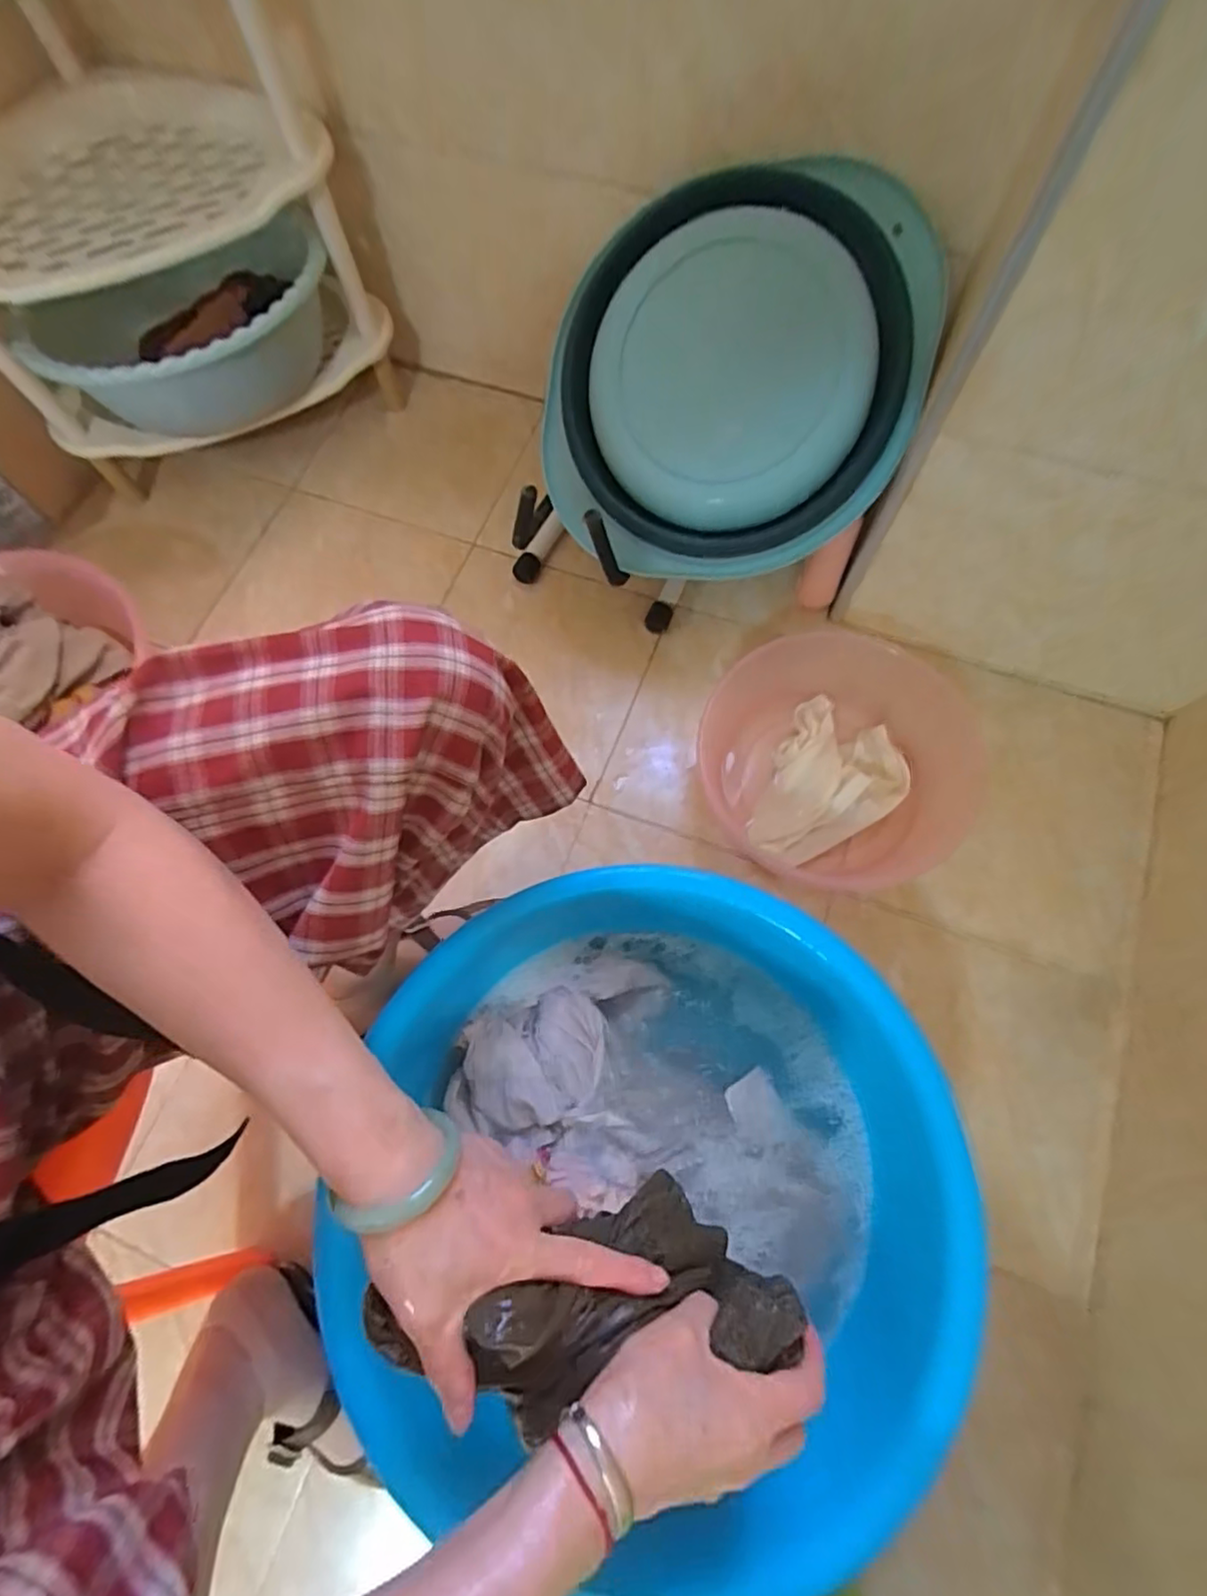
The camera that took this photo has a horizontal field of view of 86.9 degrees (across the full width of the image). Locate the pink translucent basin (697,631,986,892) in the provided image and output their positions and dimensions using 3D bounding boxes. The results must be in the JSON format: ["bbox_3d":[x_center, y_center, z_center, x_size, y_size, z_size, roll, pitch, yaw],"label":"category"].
[{"bbox_3d":[0.256,-0.043,0.732,0.265,0.095,0.277,-1,71,2],"label":"pink translucent basin"}]

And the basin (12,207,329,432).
[{"bbox_3d":[-0.493,-0.606,0.814,0.304,0.154,0.304,-1,71,2],"label":"basin"}]

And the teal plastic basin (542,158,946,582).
[{"bbox_3d":[0.124,-0.410,0.638,0.369,0.076,0.356,6,104,9],"label":"teal plastic basin"}]

